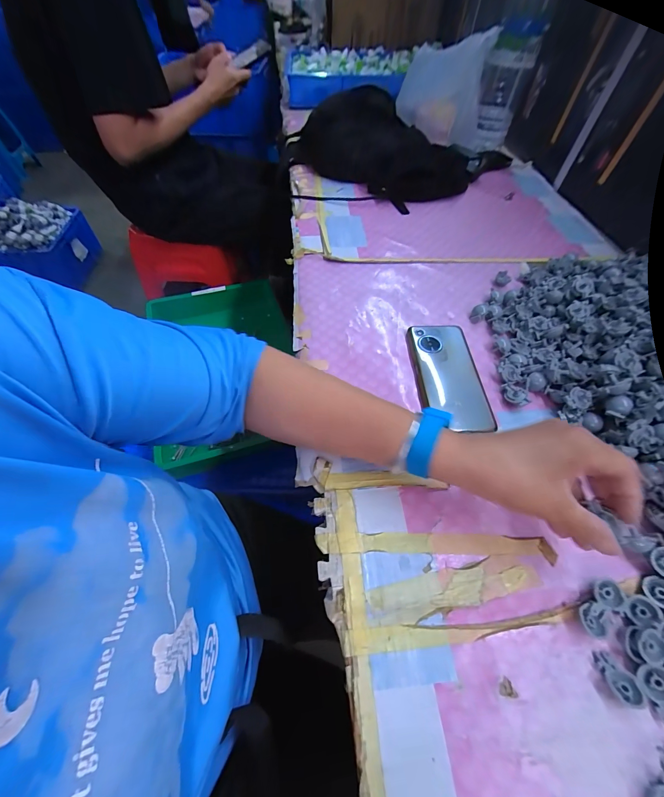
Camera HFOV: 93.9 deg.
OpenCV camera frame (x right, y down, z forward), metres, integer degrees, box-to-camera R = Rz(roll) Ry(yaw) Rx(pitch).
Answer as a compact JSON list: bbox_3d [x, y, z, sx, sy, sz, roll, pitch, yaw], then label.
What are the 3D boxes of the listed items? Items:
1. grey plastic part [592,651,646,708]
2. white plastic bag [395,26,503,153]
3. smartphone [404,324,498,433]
[{"bbox_3d":[0.223,0.217,0.241,0.019,0.013,0.030,-19,60,-13],"label":"grey plastic part"},{"bbox_3d":[0.252,-0.693,0.714,0.202,0.197,0.077,18,59,10],"label":"white plastic bag"},{"bbox_3d":[0.152,-0.033,0.399,0.087,0.011,0.158,-1,58,-2],"label":"smartphone"}]

